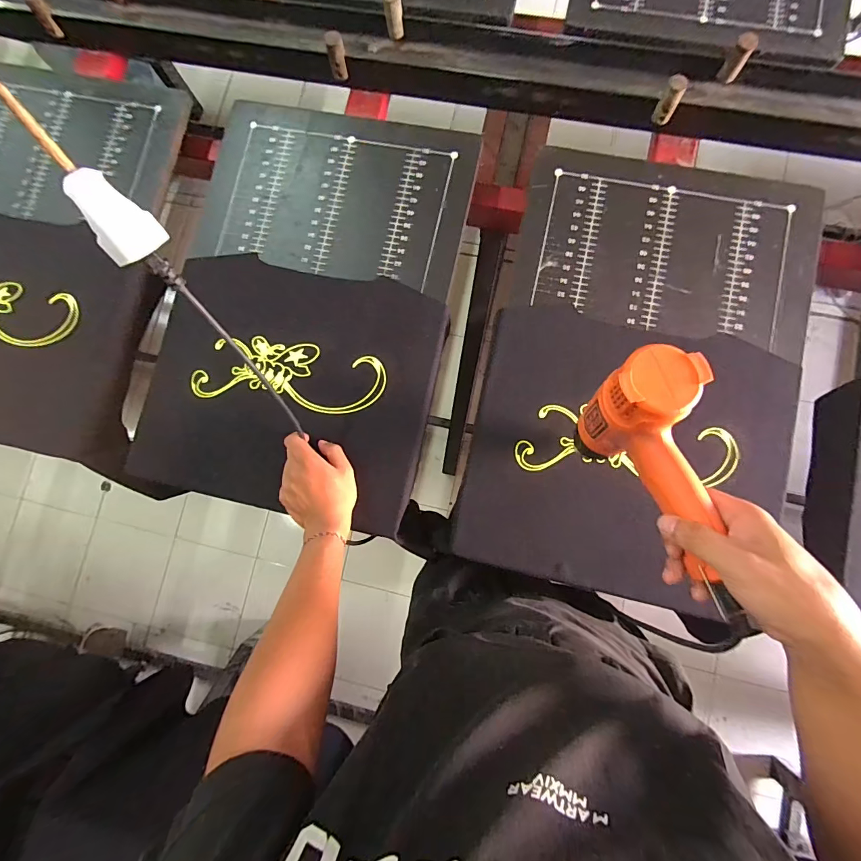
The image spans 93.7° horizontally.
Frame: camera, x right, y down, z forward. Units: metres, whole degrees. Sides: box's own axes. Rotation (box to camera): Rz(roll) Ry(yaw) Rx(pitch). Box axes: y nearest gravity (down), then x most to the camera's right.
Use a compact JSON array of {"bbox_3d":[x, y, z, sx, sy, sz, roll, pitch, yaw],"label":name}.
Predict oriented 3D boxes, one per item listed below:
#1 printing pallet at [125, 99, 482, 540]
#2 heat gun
[{"bbox_3d":[-0.174,-0.189,0.581,0.398,0.030,0.590,9,83,4],"label":"printing pallet"},{"bbox_3d":[0.207,0.044,0.363,0.070,0.127,0.211,-19,82,0],"label":"heat gun"}]

